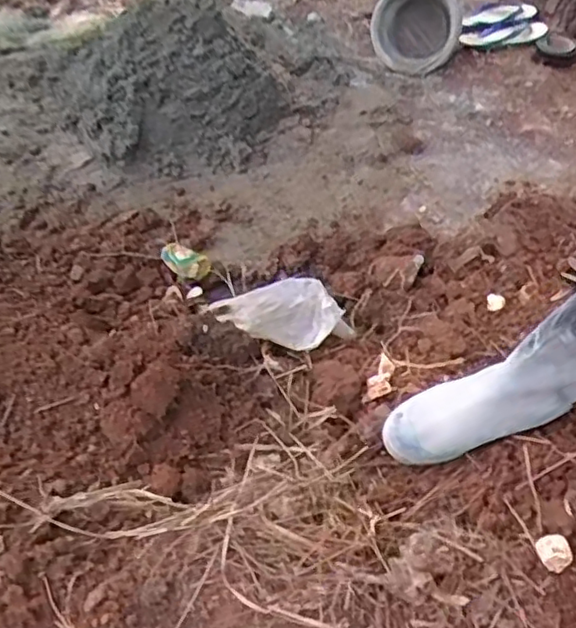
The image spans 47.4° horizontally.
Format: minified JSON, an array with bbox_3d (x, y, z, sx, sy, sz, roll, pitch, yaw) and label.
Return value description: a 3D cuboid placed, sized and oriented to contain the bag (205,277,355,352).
[{"bbox_3d":[-0.007,0.005,1.087,0.207,0.064,0.144,-20,48,-20],"label":"bag"}]

